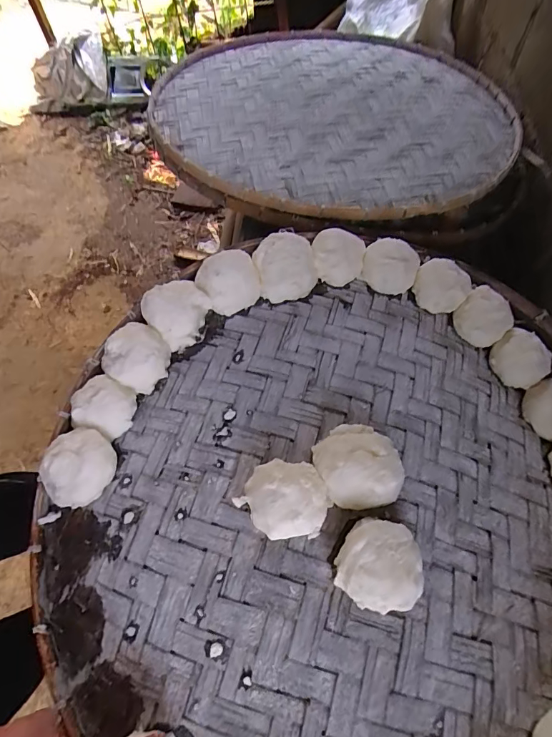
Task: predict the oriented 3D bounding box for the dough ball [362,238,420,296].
[{"bbox_3d":[0.166,-0.150,0.591,0.076,0.056,0.071,-1,63,1],"label":"dough ball"}]

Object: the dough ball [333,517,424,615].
[{"bbox_3d":[0.102,0.194,0.406,0.078,0.054,0.079,-1,63,1],"label":"dough ball"}]

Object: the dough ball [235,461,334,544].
[{"bbox_3d":[0.012,0.137,0.434,0.086,0.048,0.083,-1,63,1],"label":"dough ball"}]

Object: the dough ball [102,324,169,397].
[{"bbox_3d":[-0.179,-0.019,0.516,0.076,0.047,0.078,-1,63,1],"label":"dough ball"}]

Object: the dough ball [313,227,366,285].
[{"bbox_3d":[0.089,-0.162,0.591,0.074,0.058,0.074,-1,63,1],"label":"dough ball"}]

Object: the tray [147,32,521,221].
[{"bbox_3d":[0.107,-0.552,0.844,0.686,0.031,0.746,0,56,0],"label":"tray"}]

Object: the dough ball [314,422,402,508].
[{"bbox_3d":[0.093,0.107,0.452,0.089,0.053,0.088,-1,63,1],"label":"dough ball"}]

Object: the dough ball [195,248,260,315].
[{"bbox_3d":[-0.064,-0.123,0.568,0.078,0.055,0.072,-1,63,1],"label":"dough ball"}]

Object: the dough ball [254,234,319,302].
[{"bbox_3d":[0.013,-0.145,0.580,0.080,0.055,0.083,-1,63,1],"label":"dough ball"}]

